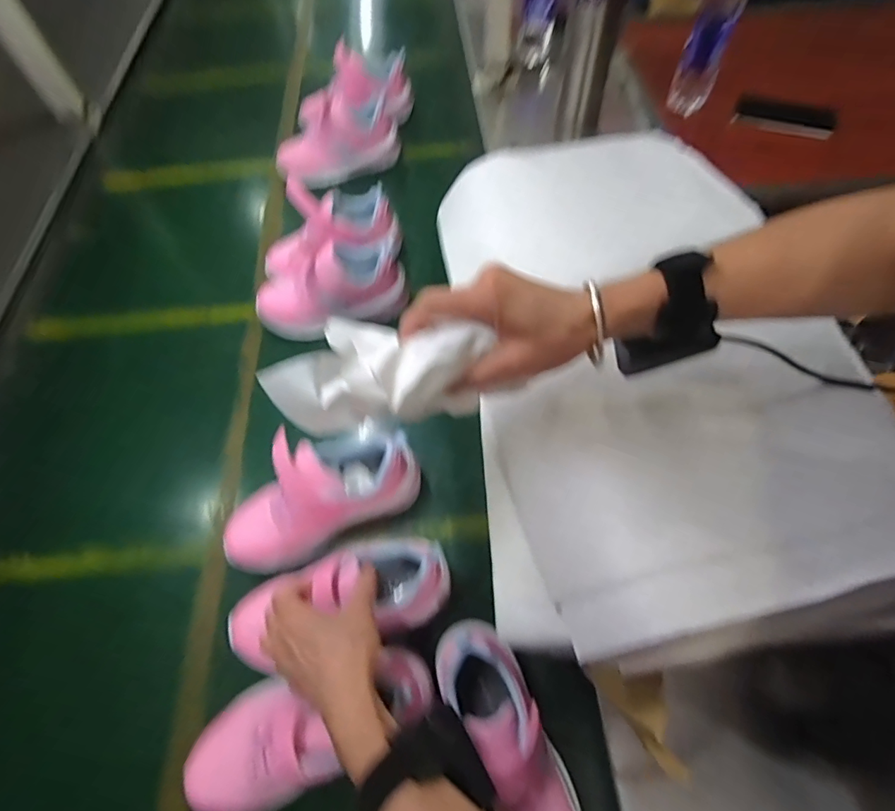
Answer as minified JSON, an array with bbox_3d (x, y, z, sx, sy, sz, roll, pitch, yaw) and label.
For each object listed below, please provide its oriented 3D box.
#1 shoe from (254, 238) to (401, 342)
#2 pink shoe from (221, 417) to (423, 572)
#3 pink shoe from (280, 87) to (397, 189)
[{"bbox_3d":[-0.167,-0.164,0.678,0.209,0.112,0.087,-16,61,7],"label":"shoe"},{"bbox_3d":[-0.139,0.089,0.504,0.215,0.095,0.089,-24,63,-12],"label":"pink shoe"},{"bbox_3d":[-0.191,-0.465,0.826,0.209,0.113,0.069,-23,63,-12],"label":"pink shoe"}]

